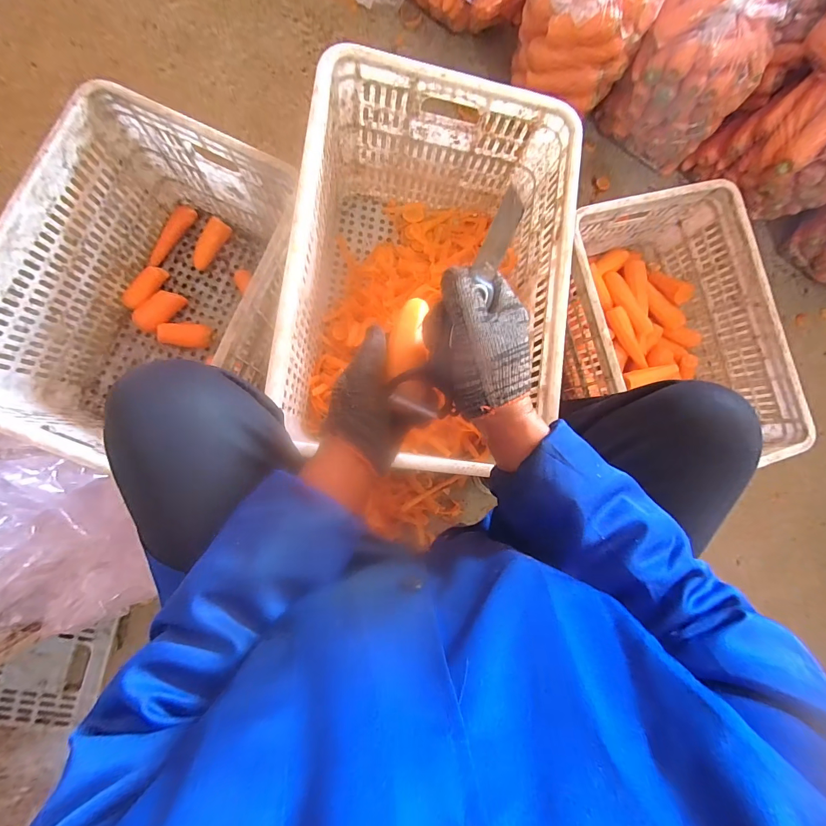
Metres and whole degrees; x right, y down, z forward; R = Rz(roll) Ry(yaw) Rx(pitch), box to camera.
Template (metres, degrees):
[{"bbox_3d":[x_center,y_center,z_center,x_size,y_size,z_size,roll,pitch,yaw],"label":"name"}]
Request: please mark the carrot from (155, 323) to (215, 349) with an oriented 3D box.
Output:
[{"bbox_3d":[-0.455,-0.154,0.746,0.112,0.036,0.042,6,86,-7],"label":"carrot"}]

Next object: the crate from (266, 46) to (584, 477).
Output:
[{"bbox_3d":[0.015,-0.221,0.718,0.424,0.337,0.606,6,86,-7],"label":"crate"}]

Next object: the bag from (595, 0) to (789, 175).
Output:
[{"bbox_3d":[0.592,-0.729,0.820,0.258,0.271,0.175,25,84,-5],"label":"bag"}]

